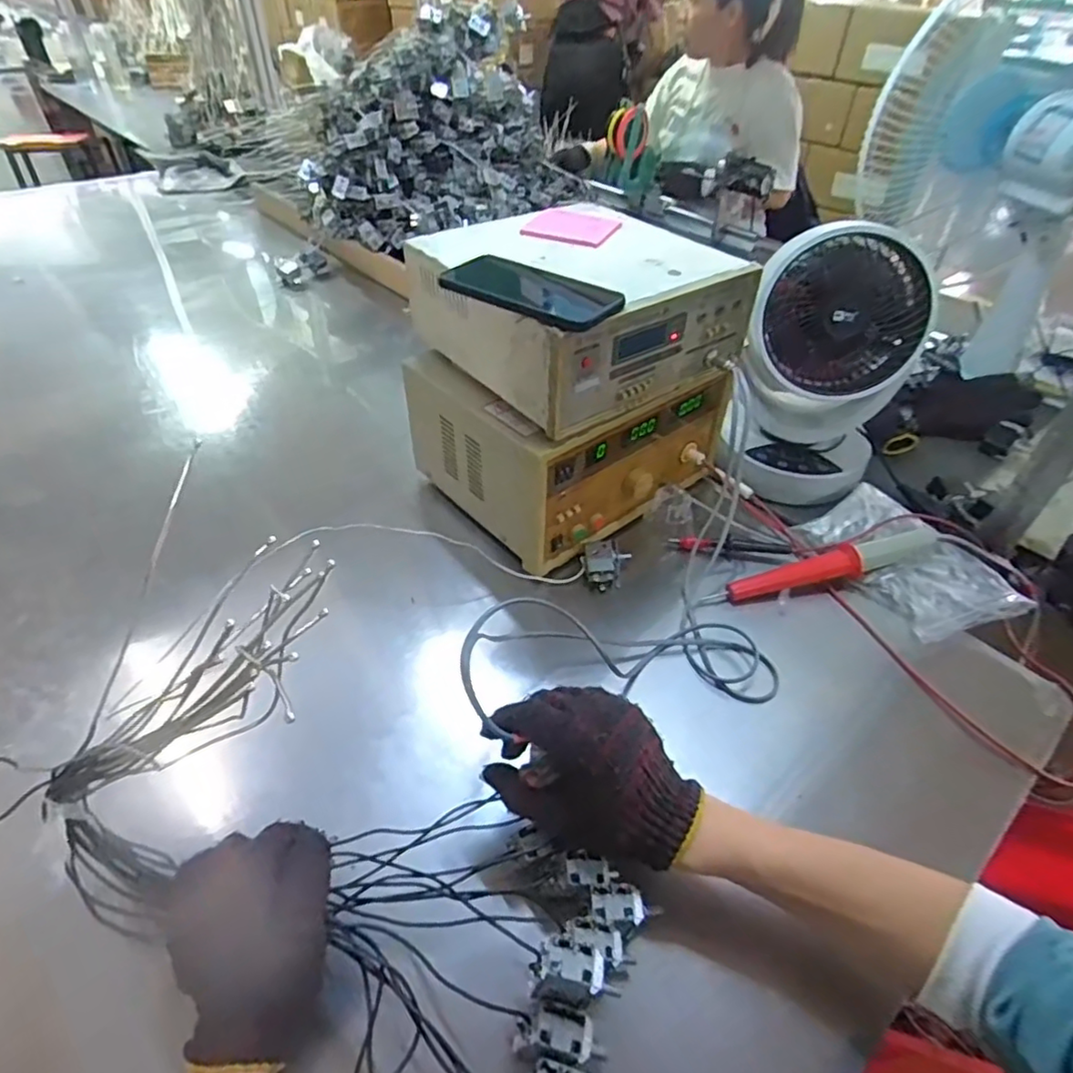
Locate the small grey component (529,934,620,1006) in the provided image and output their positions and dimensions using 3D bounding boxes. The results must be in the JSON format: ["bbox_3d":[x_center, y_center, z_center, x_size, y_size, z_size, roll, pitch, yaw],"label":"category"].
[{"bbox_3d":[0.024,0.271,0.394,0.051,0.030,0.027,10,44,6],"label":"small grey component"}]

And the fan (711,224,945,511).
[{"bbox_3d":[0.361,-0.215,0.807,0.201,0.315,0.181,24,47,19],"label":"fan"}]

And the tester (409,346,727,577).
[{"bbox_3d":[0.049,-0.141,0.792,0.323,0.177,0.248,-28,53,-29],"label":"tester"}]

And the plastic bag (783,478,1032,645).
[{"bbox_3d":[0.432,0.026,0.734,0.152,0.041,0.216,-20,49,-23],"label":"plastic bag"}]

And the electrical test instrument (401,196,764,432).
[{"bbox_3d":[0.040,-0.255,0.689,0.296,0.118,0.268,-24,51,-26],"label":"electrical test instrument"}]

